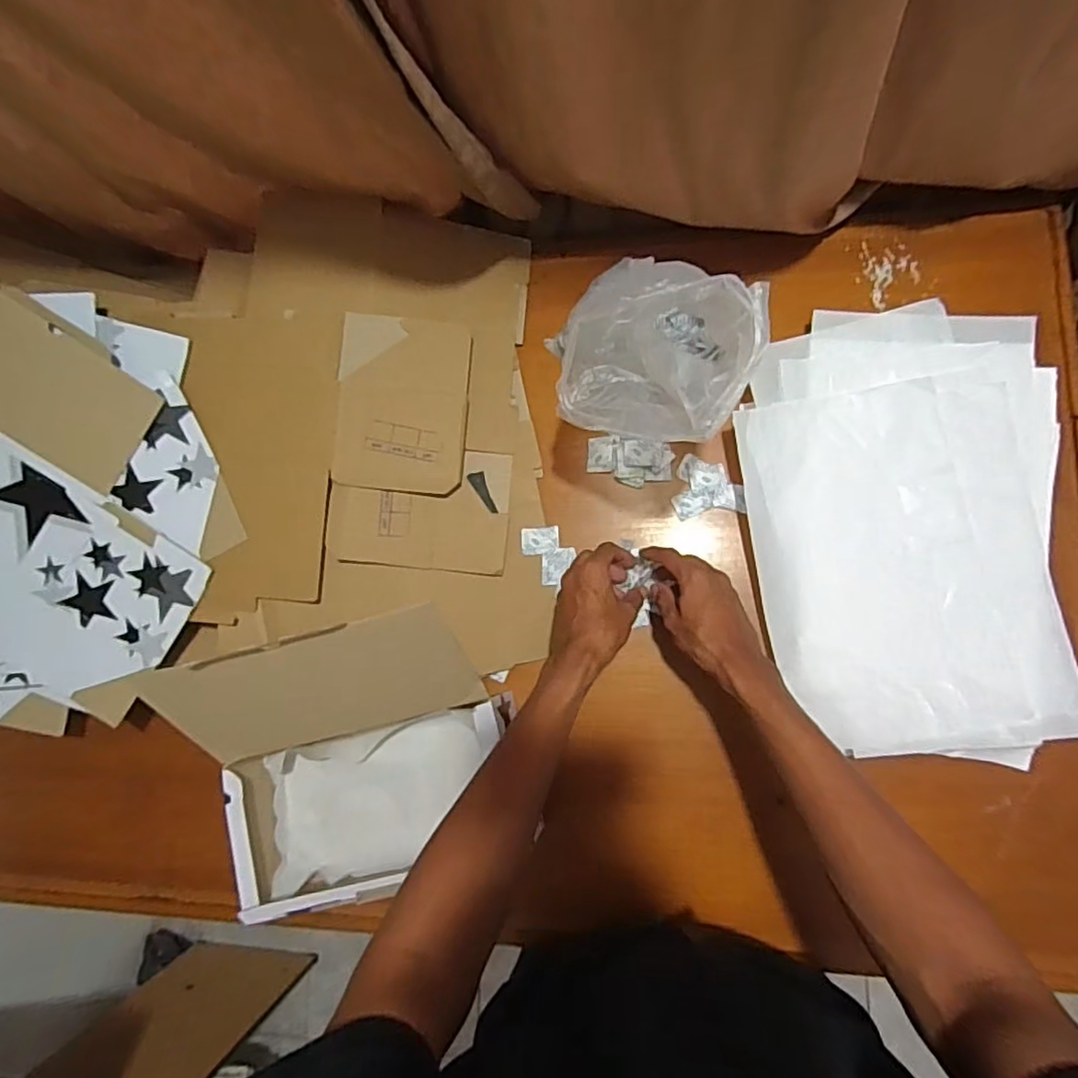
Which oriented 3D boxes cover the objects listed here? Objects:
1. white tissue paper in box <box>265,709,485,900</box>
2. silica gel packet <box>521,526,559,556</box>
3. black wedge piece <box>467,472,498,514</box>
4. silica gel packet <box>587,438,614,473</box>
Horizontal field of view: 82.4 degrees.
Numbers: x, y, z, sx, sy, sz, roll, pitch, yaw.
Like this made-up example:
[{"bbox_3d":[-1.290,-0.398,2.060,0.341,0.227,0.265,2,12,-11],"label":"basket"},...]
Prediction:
[{"bbox_3d":[-0.171,0.282,0.673,0.234,0.033,0.140,-15,81,5],"label":"white tissue paper in box"},{"bbox_3d":[0.002,0.002,0.683,0.041,0.005,0.031,-5,82,7],"label":"silica gel packet"},{"bbox_3d":[-0.063,-0.050,0.682,0.019,0.004,0.050,-19,86,-26],"label":"black wedge piece"},{"bbox_3d":[0.069,-0.094,0.690,0.030,0.005,0.039,-1,87,22],"label":"silica gel packet"}]

